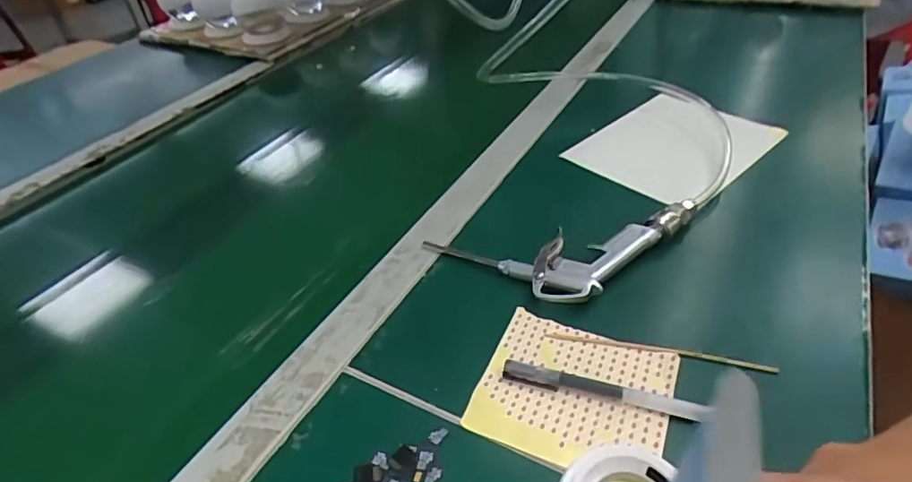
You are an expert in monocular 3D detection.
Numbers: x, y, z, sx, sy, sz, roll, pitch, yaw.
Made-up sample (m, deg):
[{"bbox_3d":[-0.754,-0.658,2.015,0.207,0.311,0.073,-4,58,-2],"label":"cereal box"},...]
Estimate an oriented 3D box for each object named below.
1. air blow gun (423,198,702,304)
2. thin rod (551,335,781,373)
[{"bbox_3d":[0.089,0.013,0.413,0.215,0.025,0.084,-7,39,-2],"label":"air blow gun"},{"bbox_3d":[0.132,0.071,0.354,0.143,0.004,0.005,6,40,14],"label":"thin rod"}]

